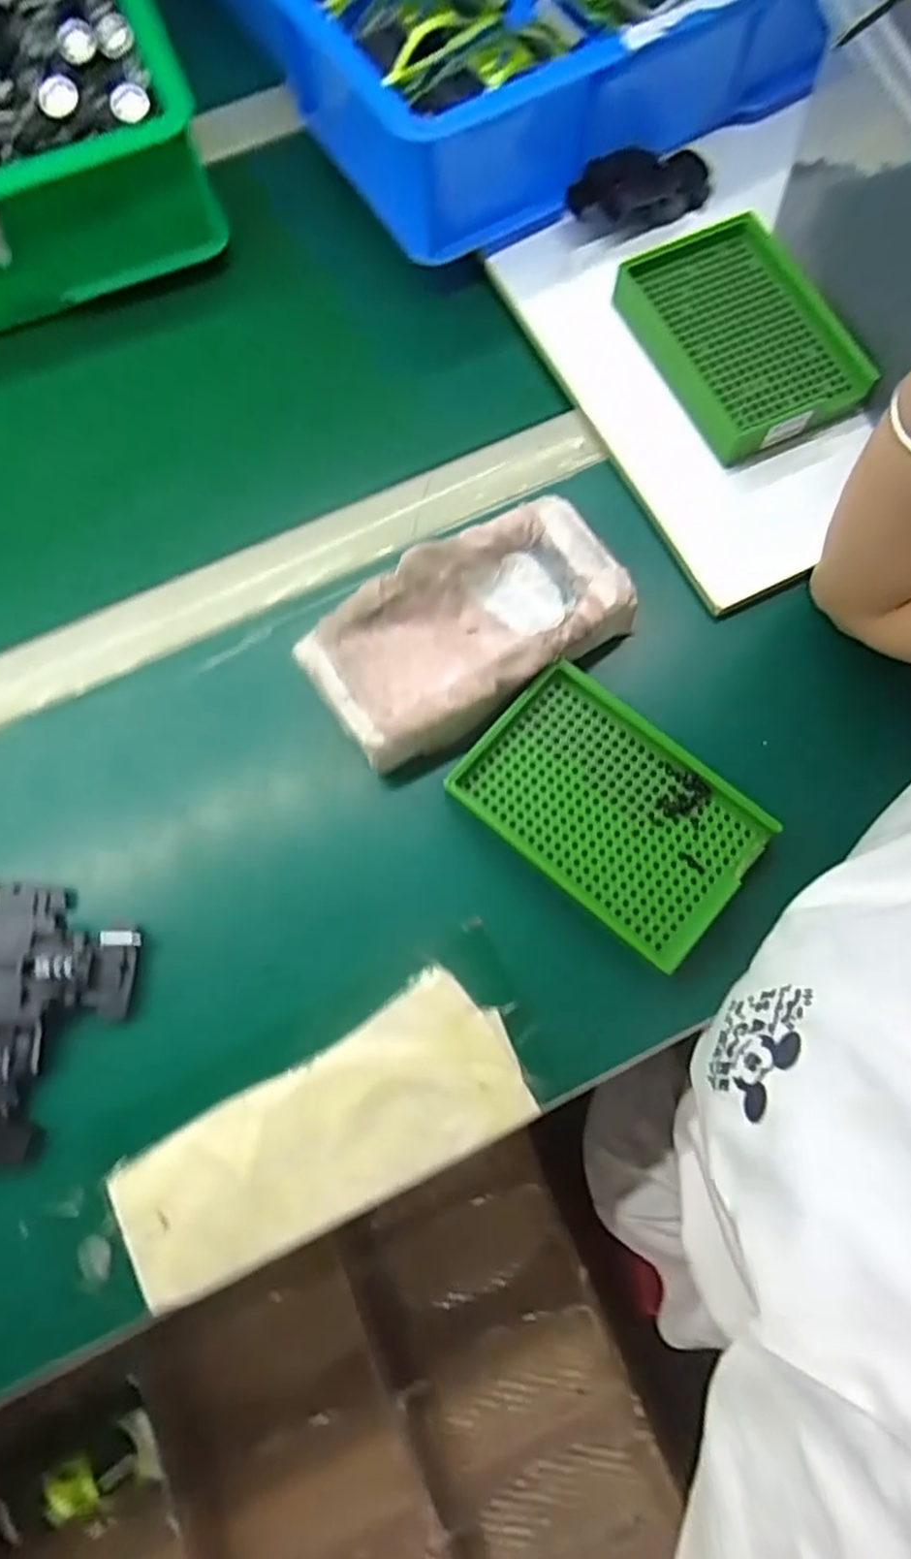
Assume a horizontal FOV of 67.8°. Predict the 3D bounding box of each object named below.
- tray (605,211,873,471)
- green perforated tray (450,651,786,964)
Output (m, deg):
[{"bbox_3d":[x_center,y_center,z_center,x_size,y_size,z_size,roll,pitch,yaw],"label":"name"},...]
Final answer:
[{"bbox_3d":[0.168,-0.258,0.394,0.103,0.020,0.136,-20,75,-4],"label":"tray"},{"bbox_3d":[0.076,0.014,0.337,0.136,0.021,0.091,40,79,11],"label":"green perforated tray"}]

